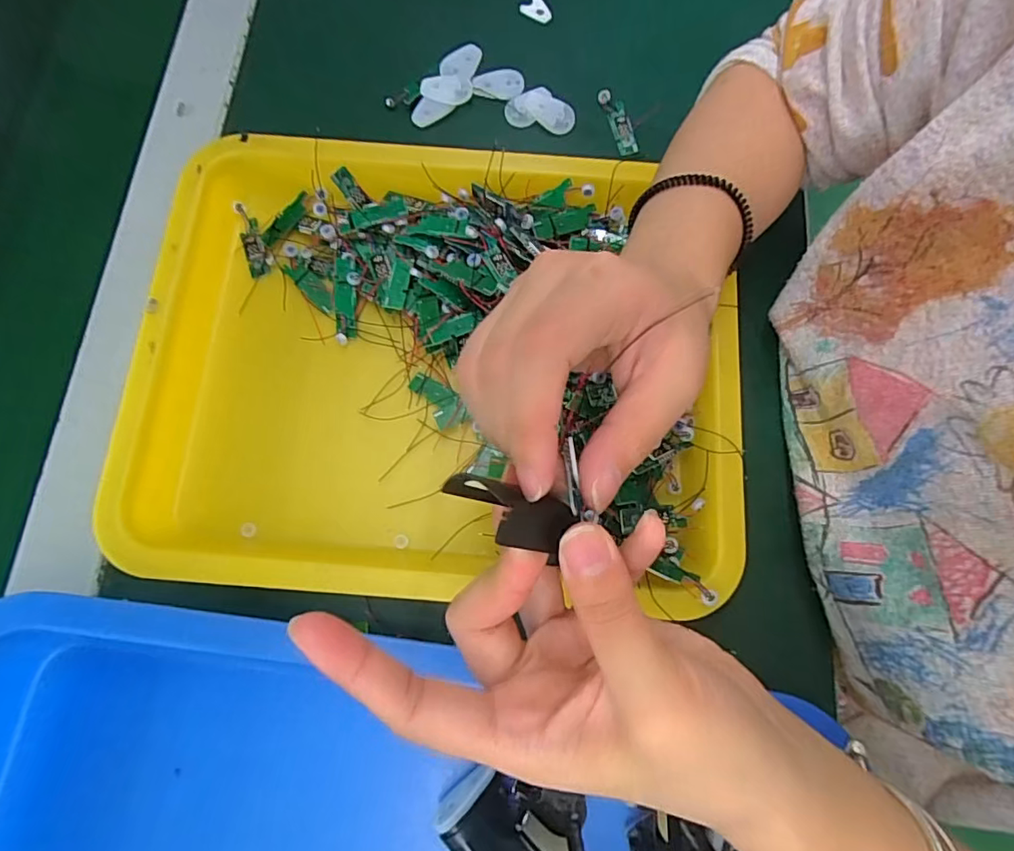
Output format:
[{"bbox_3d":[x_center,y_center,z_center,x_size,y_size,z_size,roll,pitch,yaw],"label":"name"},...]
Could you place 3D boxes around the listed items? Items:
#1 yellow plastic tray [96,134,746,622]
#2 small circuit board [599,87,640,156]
[{"bbox_3d":[-0.055,-0.039,0.310,0.305,0.034,0.262,5,75,0],"label":"yellow plastic tray"},{"bbox_3d":[0.078,-0.209,0.371,0.014,0.012,0.048,-19,76,-6],"label":"small circuit board"}]

